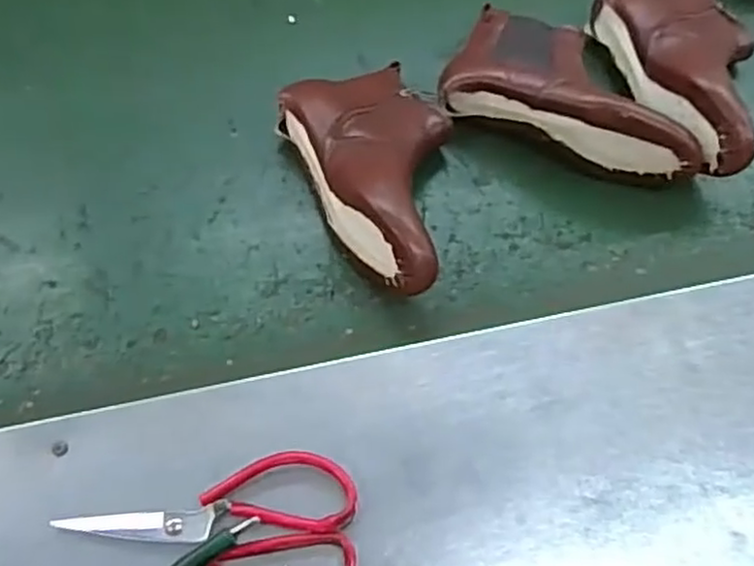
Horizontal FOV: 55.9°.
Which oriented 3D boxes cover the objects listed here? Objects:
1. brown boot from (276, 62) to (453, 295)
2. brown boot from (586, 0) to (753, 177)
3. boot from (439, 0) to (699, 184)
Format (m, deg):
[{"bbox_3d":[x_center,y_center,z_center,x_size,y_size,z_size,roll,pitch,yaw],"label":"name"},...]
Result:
[{"bbox_3d":[0.017,-0.103,0.649,0.145,0.084,0.250,-23,64,-13],"label":"brown boot"},{"bbox_3d":[0.330,-0.212,0.710,0.141,0.082,0.245,-14,63,-9],"label":"brown boot"},{"bbox_3d":[0.198,-0.192,0.696,0.254,0.088,0.137,25,64,11],"label":"boot"}]

